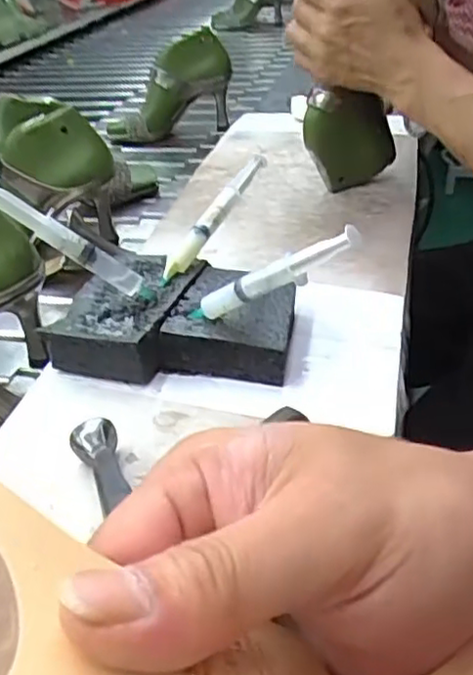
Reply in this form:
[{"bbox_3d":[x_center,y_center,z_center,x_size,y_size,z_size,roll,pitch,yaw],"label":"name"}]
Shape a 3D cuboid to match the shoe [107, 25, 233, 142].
[{"bbox_3d":[-0.108,-0.385,1.085,0.194,0.173,0.081,-5,35,0],"label":"shoe"}]

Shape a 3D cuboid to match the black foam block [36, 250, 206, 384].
[{"bbox_3d":[-0.078,-0.019,0.516,0.082,0.038,0.125,9,37,19],"label":"black foam block"}]

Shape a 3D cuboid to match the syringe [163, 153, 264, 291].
[{"bbox_3d":[-0.019,-0.096,0.547,0.014,0.023,0.138,24,69,35],"label":"syringe"}]

